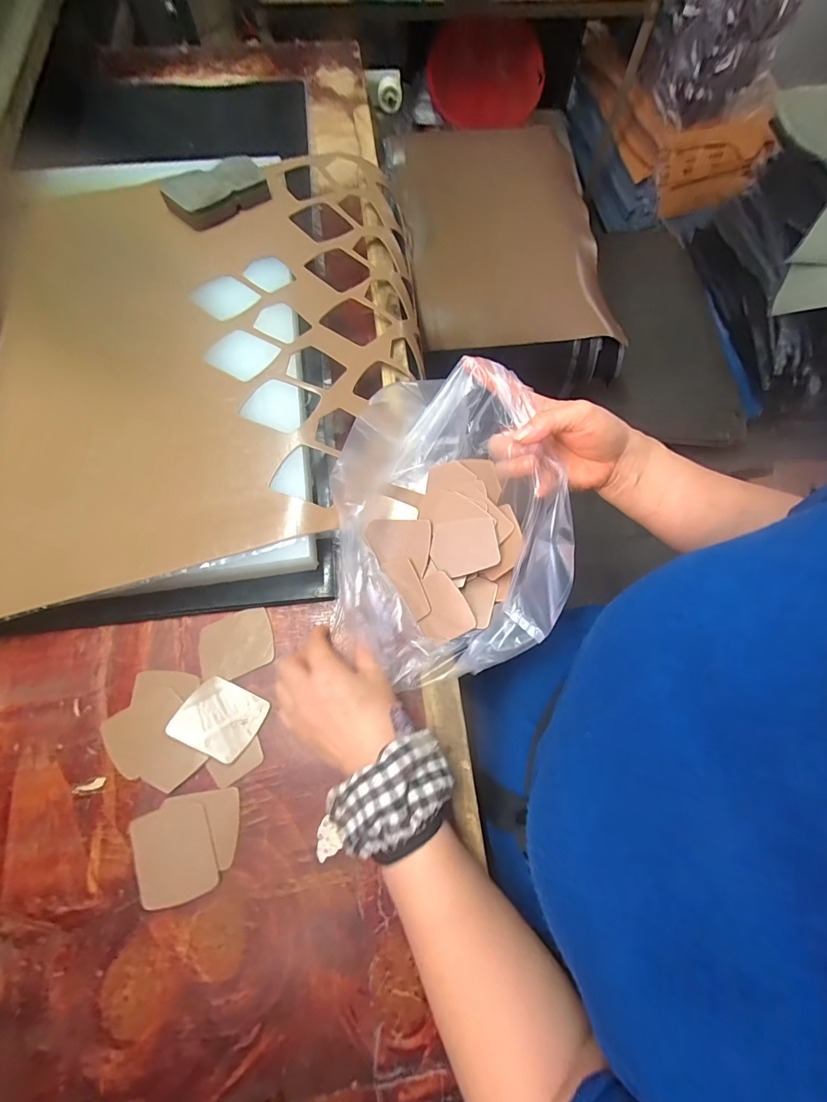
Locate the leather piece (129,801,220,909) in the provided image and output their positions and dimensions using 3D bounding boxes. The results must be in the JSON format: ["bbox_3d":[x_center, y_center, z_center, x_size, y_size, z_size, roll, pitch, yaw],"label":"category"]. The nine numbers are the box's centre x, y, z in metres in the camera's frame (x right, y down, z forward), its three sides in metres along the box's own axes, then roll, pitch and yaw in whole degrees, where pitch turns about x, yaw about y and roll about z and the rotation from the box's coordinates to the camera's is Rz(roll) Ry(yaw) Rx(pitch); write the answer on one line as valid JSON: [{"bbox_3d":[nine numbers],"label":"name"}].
[{"bbox_3d":[-0.194,0.244,0.332,0.059,0.004,0.069,-22,72,-9],"label":"leather piece"}]

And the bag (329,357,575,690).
[{"bbox_3d":[0.023,-0.027,0.358,0.186,0.094,0.254,-5,71,-3],"label":"bag"}]

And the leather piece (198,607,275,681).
[{"bbox_3d":[-0.169,0.089,0.392,0.068,0.005,0.056,-20,72,-8],"label":"leather piece"}]

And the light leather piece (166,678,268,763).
[{"bbox_3d":[-0.170,0.147,0.364,0.067,0.004,0.057,26,67,-1],"label":"light leather piece"}]

